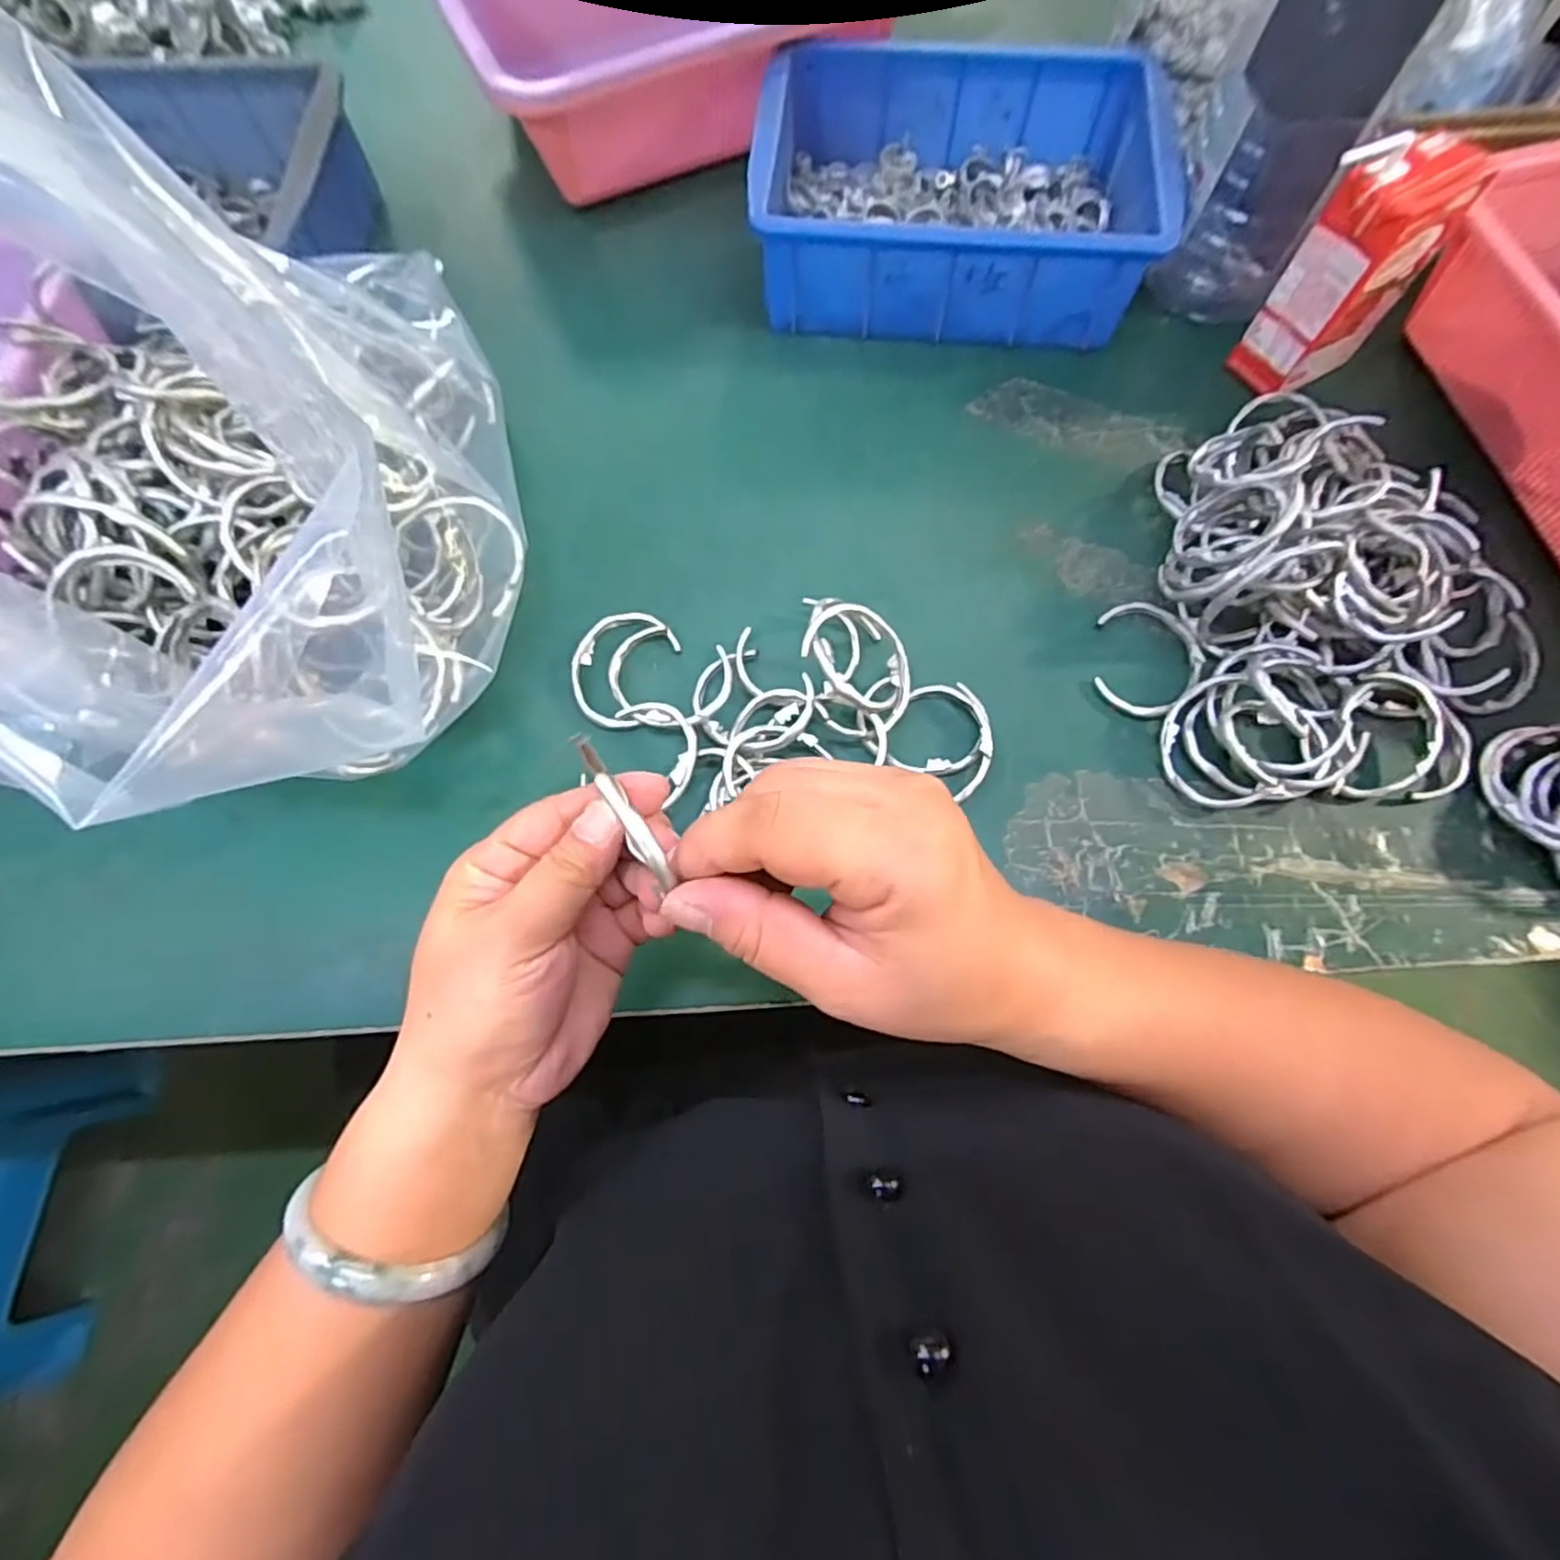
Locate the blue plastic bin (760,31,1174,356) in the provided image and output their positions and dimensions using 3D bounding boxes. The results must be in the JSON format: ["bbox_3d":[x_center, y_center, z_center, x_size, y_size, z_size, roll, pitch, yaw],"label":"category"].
[{"bbox_3d":[0.110,-0.370,0.448,0.241,0.079,0.173,7,72,3],"label":"blue plastic bin"}]

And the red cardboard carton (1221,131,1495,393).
[{"bbox_3d":[0.318,-0.281,0.389,0.069,0.113,0.043,-25,73,-7],"label":"red cardboard carton"}]

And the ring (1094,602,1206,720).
[{"bbox_3d":[0.199,-0.065,0.373,0.053,0.007,0.067,12,71,4],"label":"ring"}]

